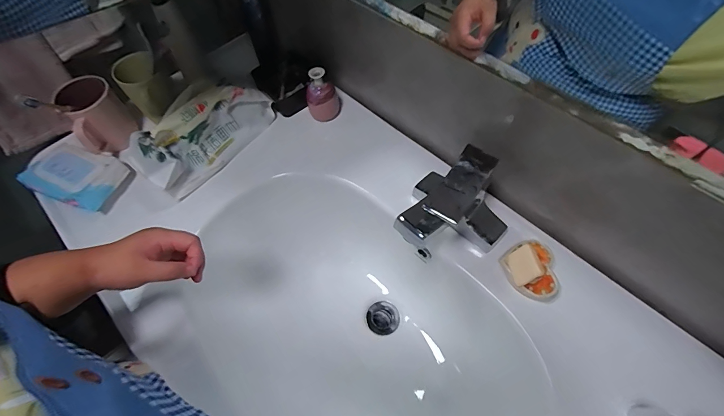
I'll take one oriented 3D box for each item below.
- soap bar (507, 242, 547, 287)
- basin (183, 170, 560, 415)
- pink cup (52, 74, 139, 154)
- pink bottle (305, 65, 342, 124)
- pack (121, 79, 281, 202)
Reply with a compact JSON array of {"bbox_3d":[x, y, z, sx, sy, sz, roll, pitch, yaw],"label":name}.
[{"bbox_3d":[0.218,0.076,0.493,0.012,0.042,0.044,22,39,-38],"label":"soap bar"},{"bbox_3d":[-0.012,0.199,0.582,0.558,0.150,0.323,39,67,21],"label":"basin"},{"bbox_3d":[-0.444,-0.151,0.618,0.089,0.116,0.102,-33,65,-18],"label":"pink cup"},{"bbox_3d":[-0.069,-0.207,0.651,0.060,0.092,0.052,-5,59,-3],"label":"pink bottle"},{"bbox_3d":[-0.271,-0.139,0.615,0.117,0.105,0.233,37,66,20],"label":"pack"}]

